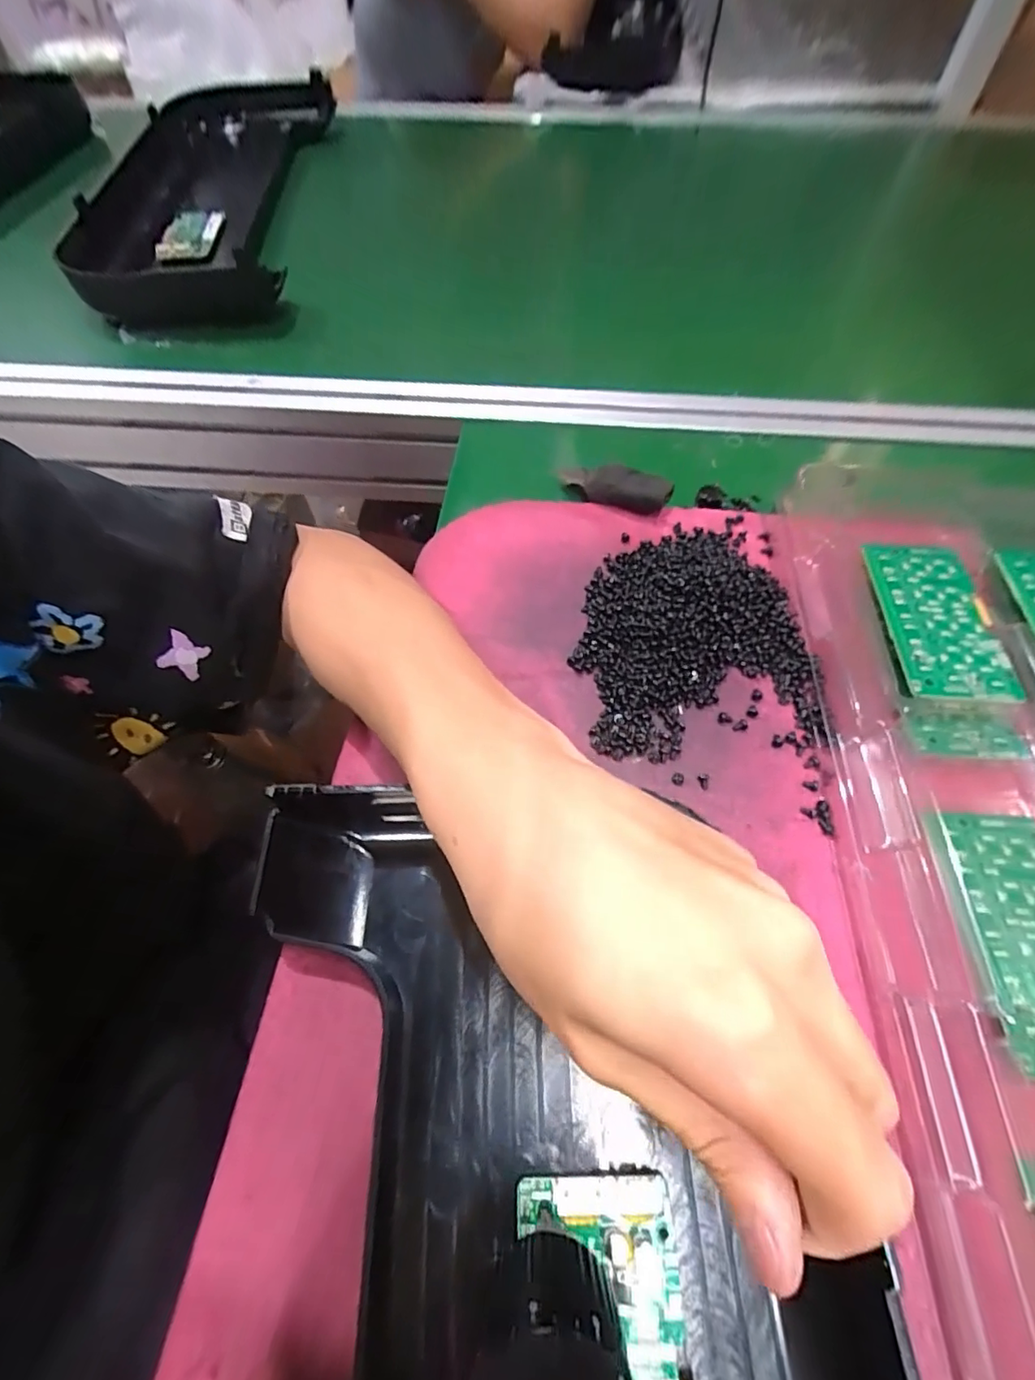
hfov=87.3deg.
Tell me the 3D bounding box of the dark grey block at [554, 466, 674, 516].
[{"bbox_3d":[0.057,-0.125,0.329,0.070,0.014,0.023,22,62,13],"label":"dark grey block"}]

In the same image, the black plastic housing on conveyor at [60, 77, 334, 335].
[{"bbox_3d":[-0.315,-0.567,0.603,0.204,0.071,0.574,-9,61,0],"label":"black plastic housing on conveyor"}]

